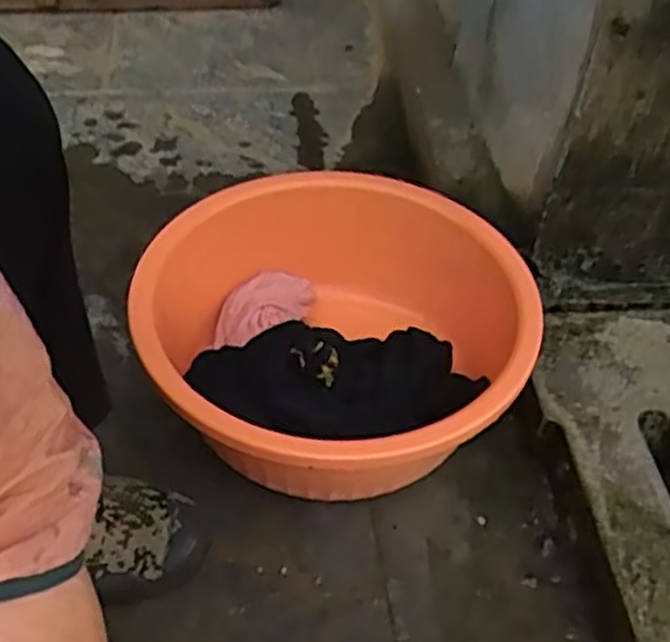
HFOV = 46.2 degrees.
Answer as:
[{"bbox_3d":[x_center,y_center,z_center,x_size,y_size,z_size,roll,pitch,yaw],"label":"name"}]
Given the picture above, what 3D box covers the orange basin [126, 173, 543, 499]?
[{"bbox_3d":[-0.001,0.016,0.719,0.337,0.145,0.339,2,48,-2],"label":"orange basin"}]

